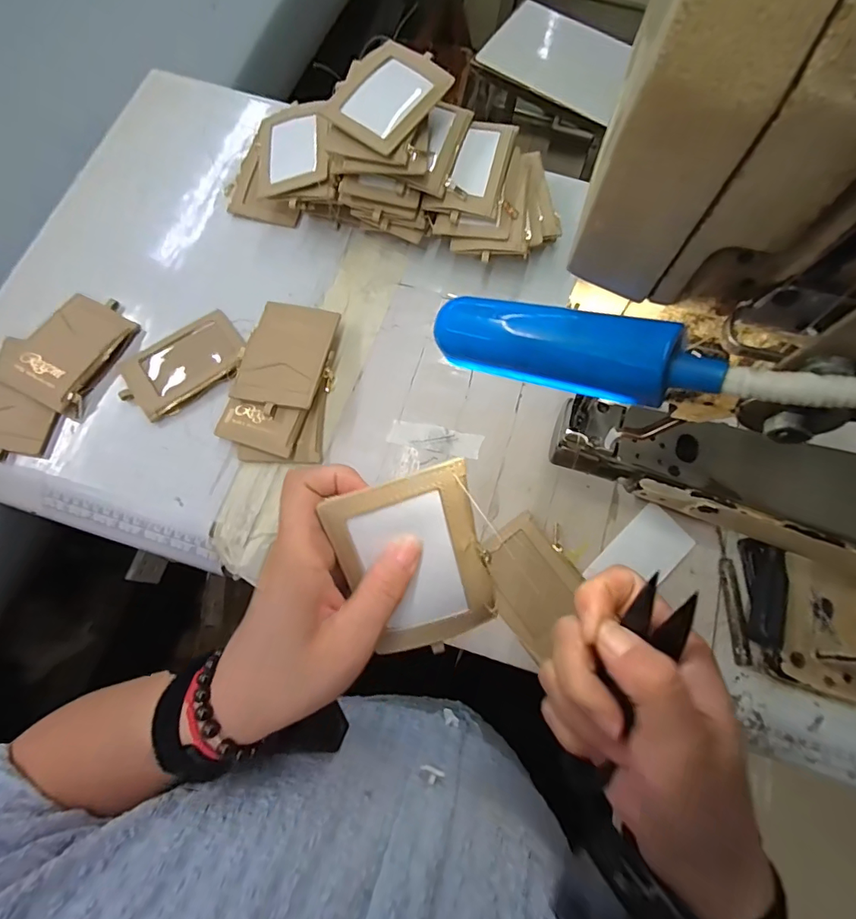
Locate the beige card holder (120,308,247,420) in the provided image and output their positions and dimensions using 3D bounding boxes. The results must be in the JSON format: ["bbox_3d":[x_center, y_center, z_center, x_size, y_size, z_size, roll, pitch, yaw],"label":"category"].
[{"bbox_3d":[-0.235,-0.092,0.452,0.114,0.014,0.078,-30,76,-9],"label":"beige card holder"}]

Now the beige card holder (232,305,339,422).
[{"bbox_3d":[-0.132,-0.095,0.435,0.076,0.010,0.111,12,67,6],"label":"beige card holder"}]

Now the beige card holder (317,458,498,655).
[{"bbox_3d":[-0.005,0.057,0.249,0.072,0.006,0.107,-17,116,-3],"label":"beige card holder"}]

